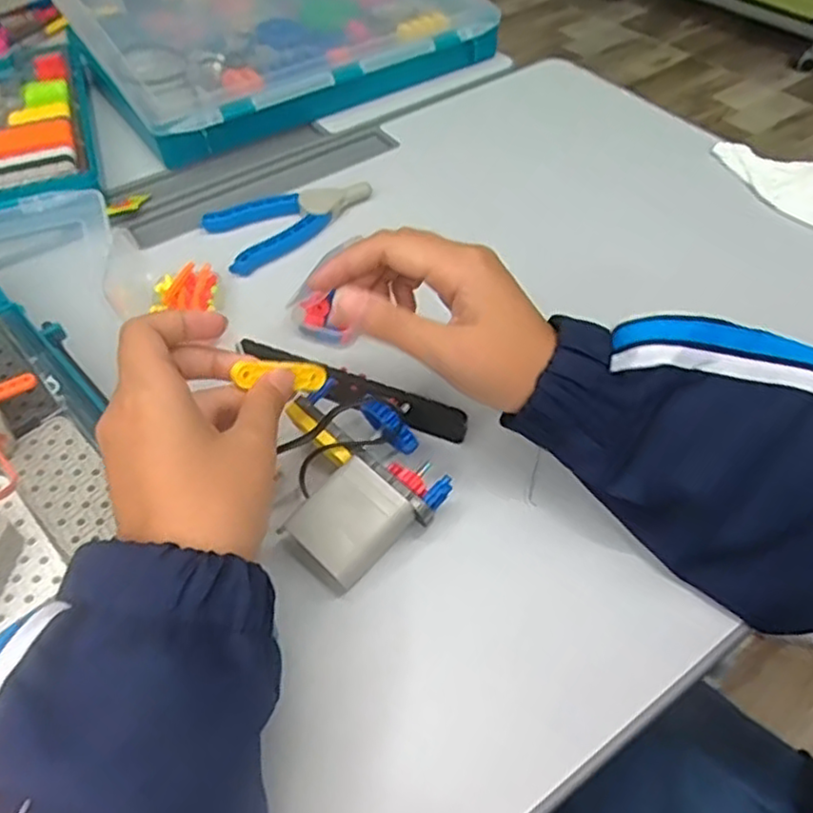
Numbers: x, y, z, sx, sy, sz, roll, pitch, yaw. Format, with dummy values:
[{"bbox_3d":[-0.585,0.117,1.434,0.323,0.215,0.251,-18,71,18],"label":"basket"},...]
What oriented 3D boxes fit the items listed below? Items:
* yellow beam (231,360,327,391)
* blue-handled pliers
[{"bbox_3d":[-0.062,-0.015,0.342,0.049,0.013,0.009,-1,41,-42],"label":"yellow beam"},{"bbox_3d":[-0.087,-0.147,0.530,0.126,0.015,0.064,-28,55,-20],"label":"blue-handled pliers"}]

